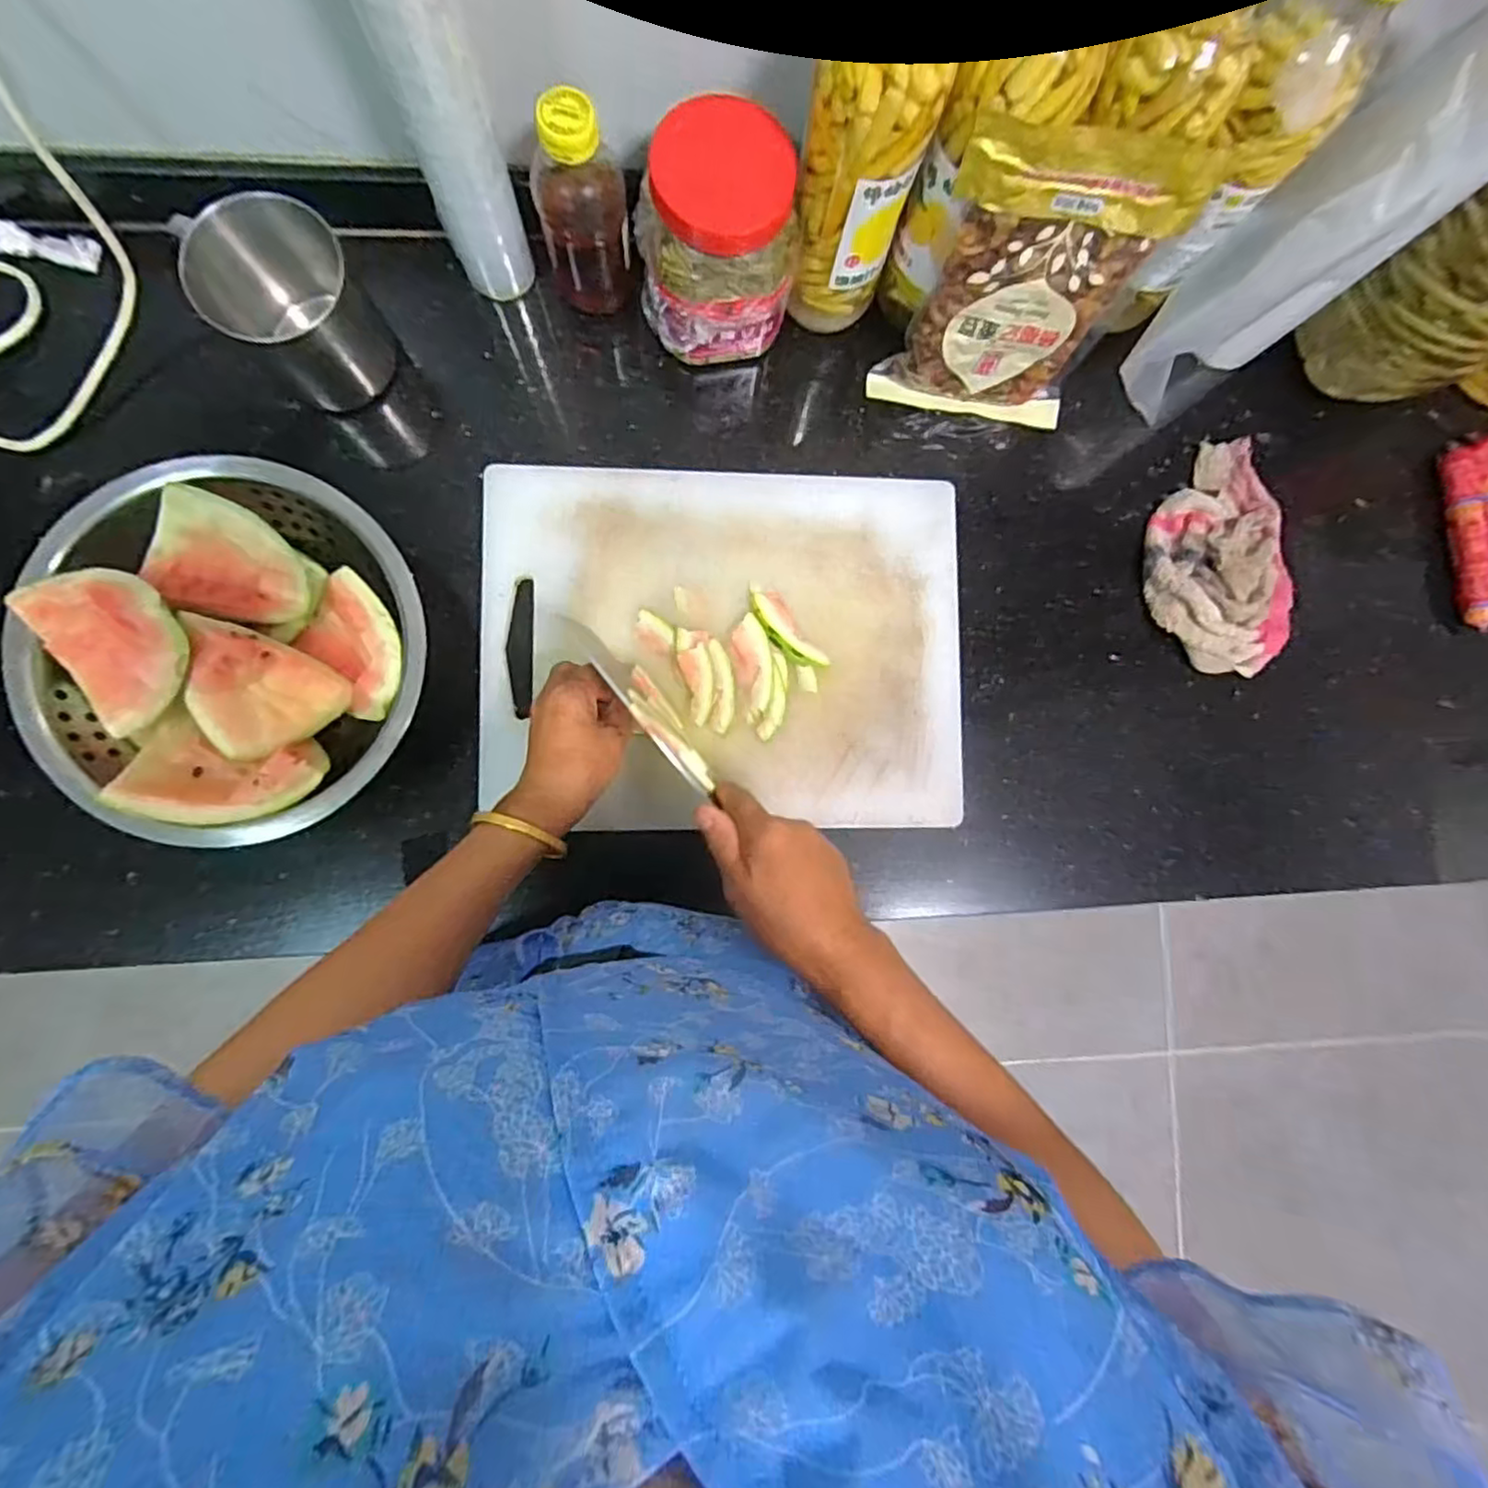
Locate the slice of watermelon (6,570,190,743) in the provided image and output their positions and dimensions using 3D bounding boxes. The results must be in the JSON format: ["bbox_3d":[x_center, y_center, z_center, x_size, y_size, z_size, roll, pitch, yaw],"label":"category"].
[{"bbox_3d":[-0.424,-0.074,0.443,0.108,0.049,0.088,41,85,-2],"label":"slice of watermelon"}]

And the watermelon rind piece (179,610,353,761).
[{"bbox_3d":[-0.344,-0.034,0.475,0.098,0.037,0.078,27,85,-3],"label":"watermelon rind piece"}]

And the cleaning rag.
[{"bbox_3d":[0.417,-0.169,0.592,0.121,0.037,0.207,-1,88,-5],"label":"cleaning rag"}]

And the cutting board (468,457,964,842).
[{"bbox_3d":[-0.012,-0.078,0.547,0.383,0.020,0.284,0,87,-6],"label":"cutting board"}]

